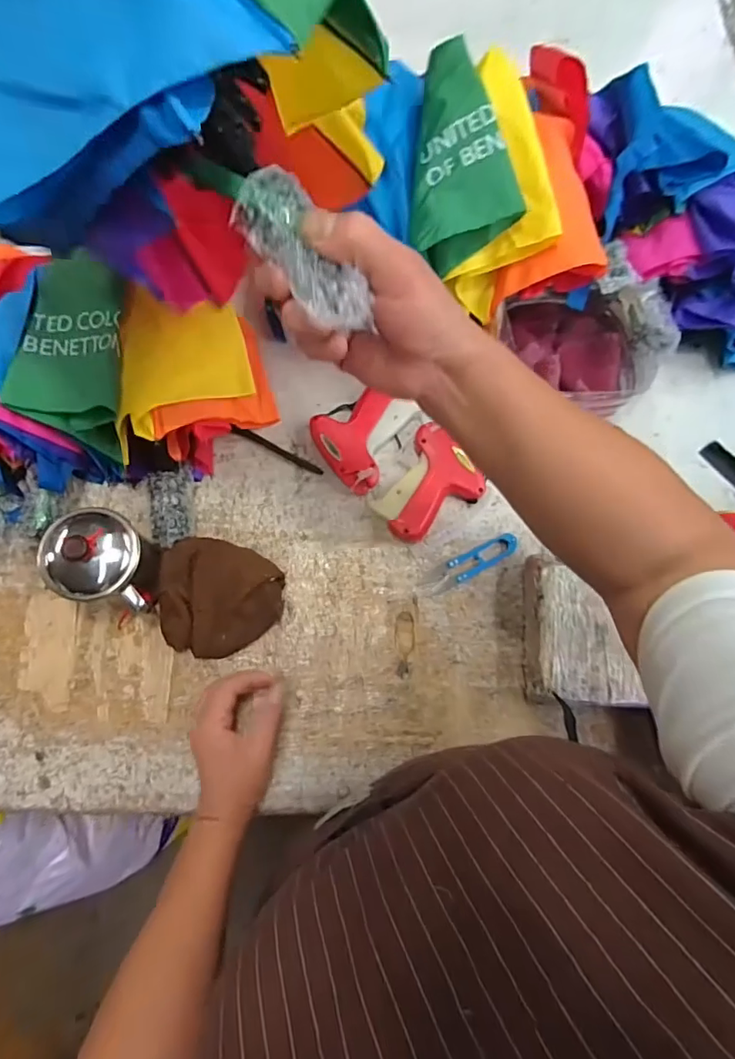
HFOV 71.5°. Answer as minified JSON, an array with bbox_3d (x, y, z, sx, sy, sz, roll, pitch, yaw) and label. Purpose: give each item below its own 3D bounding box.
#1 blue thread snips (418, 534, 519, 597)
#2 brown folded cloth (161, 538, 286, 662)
[{"bbox_3d":[0.109,0.037,0.540,0.110,0.005,0.026,-26,78,-9],"label":"blue thread snips"},{"bbox_3d":[-0.144,0.068,0.492,0.113,0.046,0.103,17,75,2],"label":"brown folded cloth"}]

